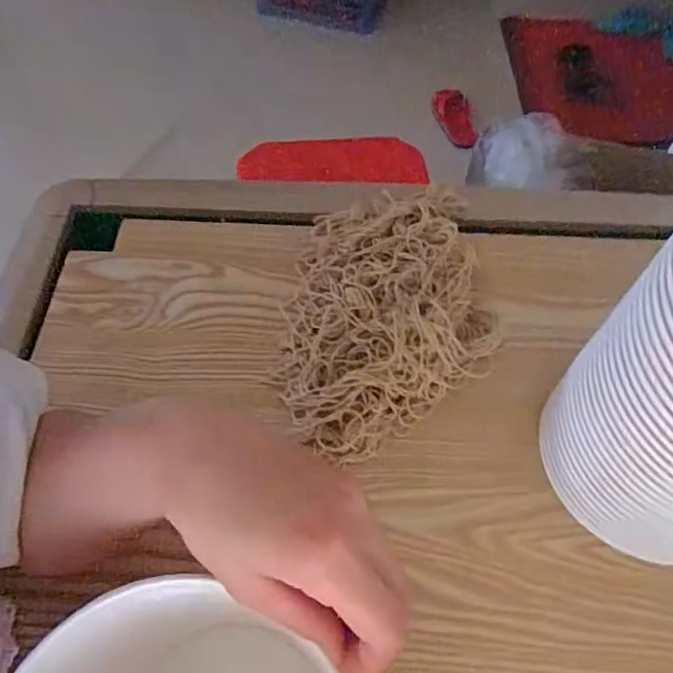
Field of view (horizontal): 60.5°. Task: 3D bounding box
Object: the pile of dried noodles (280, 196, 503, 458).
[{"bbox_3d":[0.043,-0.033,0.492,0.176,0.058,0.267,0,59,-3],"label":"pile of dried noodles"}]

